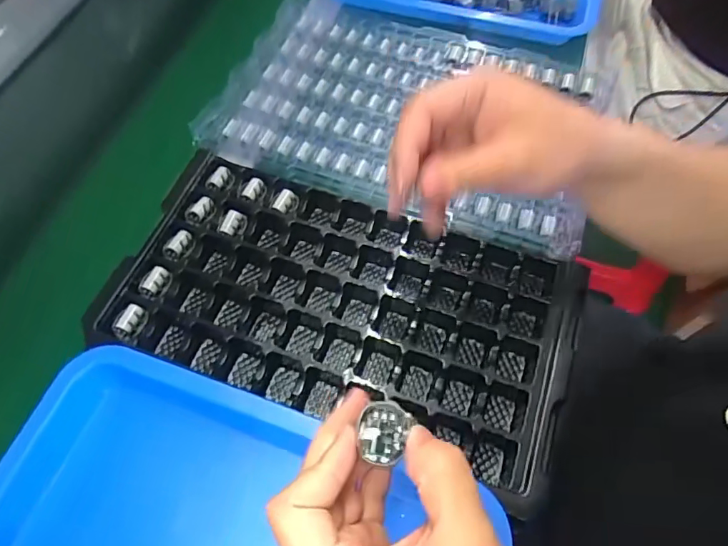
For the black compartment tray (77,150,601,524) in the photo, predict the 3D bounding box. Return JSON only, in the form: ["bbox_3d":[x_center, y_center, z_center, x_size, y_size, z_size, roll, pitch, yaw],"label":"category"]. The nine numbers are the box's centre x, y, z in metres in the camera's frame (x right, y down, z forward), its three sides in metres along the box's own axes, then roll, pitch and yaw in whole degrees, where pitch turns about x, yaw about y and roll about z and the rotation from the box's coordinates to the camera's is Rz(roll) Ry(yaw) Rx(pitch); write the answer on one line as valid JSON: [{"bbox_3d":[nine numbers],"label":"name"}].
[{"bbox_3d":[-0.018,0.027,0.408,0.356,0.037,0.195,17,64,11],"label":"black compartment tray"}]

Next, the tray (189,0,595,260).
[{"bbox_3d":[0.037,-0.170,0.495,0.367,0.021,0.246,16,64,11],"label":"tray"}]

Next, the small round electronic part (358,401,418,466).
[{"bbox_3d":[0.010,0.074,0.233,0.023,0.004,0.027,16,62,10],"label":"small round electronic part"}]

